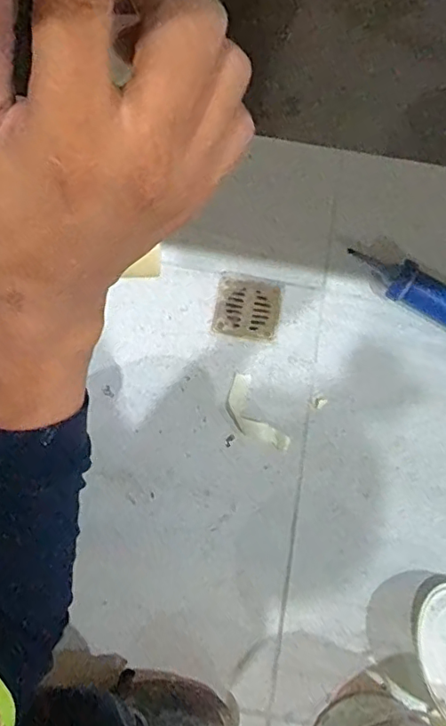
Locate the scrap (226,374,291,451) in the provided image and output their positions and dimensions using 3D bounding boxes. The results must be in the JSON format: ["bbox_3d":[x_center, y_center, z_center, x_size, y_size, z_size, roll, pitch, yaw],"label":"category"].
[{"bbox_3d":[0.043,0.077,0.817,0.055,0.008,0.127,-27,73,-11],"label":"scrap"}]

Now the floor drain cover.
[{"bbox_3d":[0.039,-0.085,0.879,0.095,0.006,0.098,11,70,2],"label":"floor drain cover"}]

